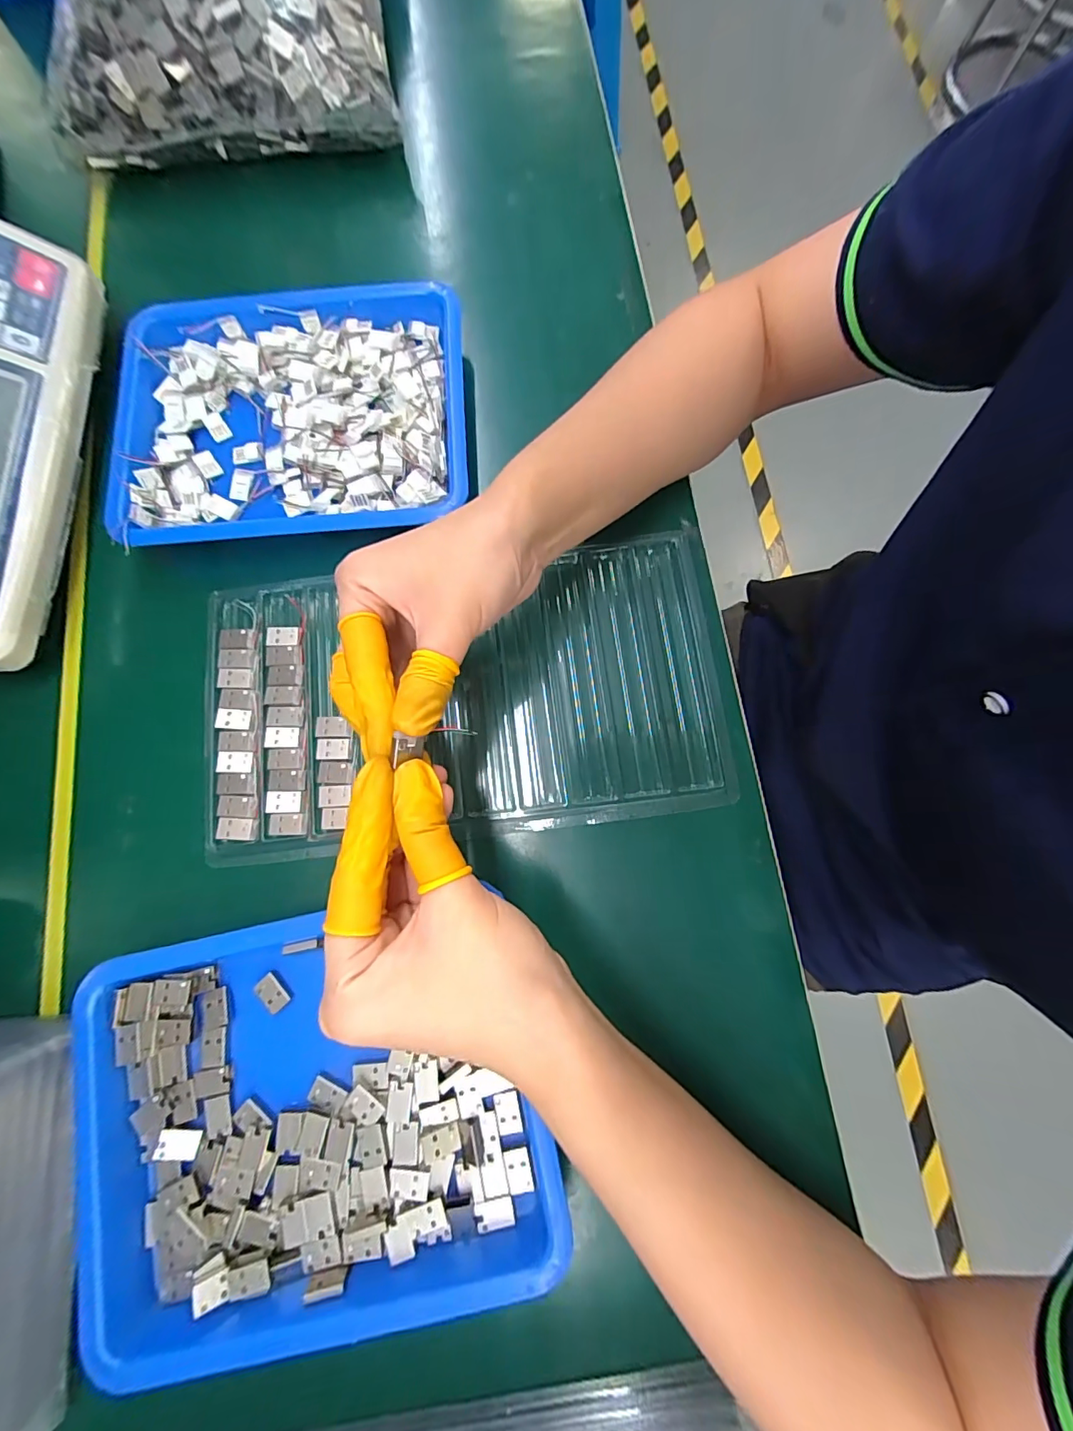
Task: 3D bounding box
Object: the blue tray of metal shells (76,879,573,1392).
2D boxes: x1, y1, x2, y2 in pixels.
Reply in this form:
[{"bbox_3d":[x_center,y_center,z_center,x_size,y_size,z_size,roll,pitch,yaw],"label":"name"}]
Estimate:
[{"bbox_3d":[-0.108,0.184,0.232,0.215,0.031,0.169,-12,78,-2],"label":"blue tray of metal shells"}]

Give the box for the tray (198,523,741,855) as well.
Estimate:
[{"bbox_3d":[-0.041,-0.015,0.282,0.294,0.009,0.160,-7,78,-1],"label":"tray"}]

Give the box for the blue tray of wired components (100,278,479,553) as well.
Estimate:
[{"bbox_3d":[-0.152,-0.185,0.305,0.212,0.028,0.166,-4,78,0],"label":"blue tray of wired components"}]

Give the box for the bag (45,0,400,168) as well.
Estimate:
[{"bbox_3d":[-0.219,-0.501,0.343,0.230,0.097,0.197,-1,78,0],"label":"bag"}]

